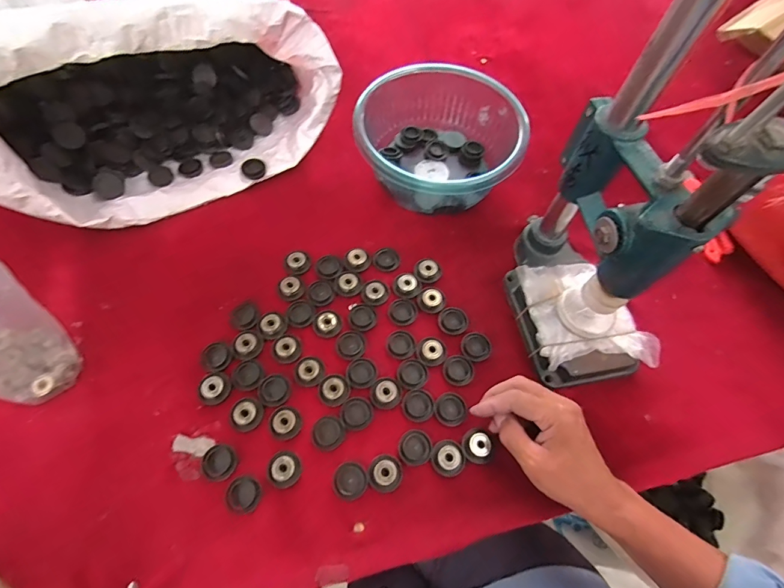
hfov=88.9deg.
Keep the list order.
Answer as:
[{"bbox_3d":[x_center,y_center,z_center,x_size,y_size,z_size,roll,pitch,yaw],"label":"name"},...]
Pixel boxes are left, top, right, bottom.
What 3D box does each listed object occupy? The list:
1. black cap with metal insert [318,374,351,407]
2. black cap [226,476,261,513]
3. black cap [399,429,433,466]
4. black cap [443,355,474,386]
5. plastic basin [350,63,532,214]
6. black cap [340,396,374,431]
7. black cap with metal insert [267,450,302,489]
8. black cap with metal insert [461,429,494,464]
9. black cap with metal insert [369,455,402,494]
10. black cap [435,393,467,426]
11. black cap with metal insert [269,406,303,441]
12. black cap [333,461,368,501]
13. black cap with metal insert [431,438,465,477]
[{"bbox_3d":[-0.060,0.100,0.416,0.032,0.005,0.031,1,62,-2],"label":"black cap with metal insert"},{"bbox_3d":[-0.137,0.186,0.370,0.029,0.007,0.029,1,62,-2],"label":"black cap"},{"bbox_3d":[0.023,0.152,0.396,0.032,0.004,0.033,10,62,2],"label":"black cap"},{"bbox_3d":[0.072,0.083,0.435,0.033,0.004,0.032,1,62,-2],"label":"black cap"},{"bbox_3d":[0.051,-0.205,0.528,0.202,0.093,0.191,1,62,-2],"label":"plastic basin"},{"bbox_3d":[-0.036,0.121,0.408,0.032,0.004,0.032,1,62,-2],"label":"black cap"},{"bbox_3d":[-0.102,0.167,0.382,0.030,0.007,0.031,1,62,-2],"label":"black cap with metal insert"},{"bbox_3d":[0.085,0.151,0.396,0.028,0.007,0.031,-30,68,-17],"label":"black cap with metal insert"},{"bbox_3d":[-0.006,0.172,0.383,0.032,0.008,0.033,1,62,-2],"label":"black cap with metal insert"},{"bbox_3d":[0.061,0.120,0.415,0.032,0.004,0.032,1,62,-2],"label":"black cap"},{"bbox_3d":[-0.107,0.128,0.400,0.030,0.008,0.032,1,62,-2],"label":"black cap with metal insert"},{"bbox_3d":[-0.040,0.178,0.381,0.030,0.005,0.031,1,62,-2],"label":"black cap"},{"bbox_3d":[0.056,0.161,0.391,0.032,0.005,0.033,1,62,-2],"label":"black cap with metal insert"}]

